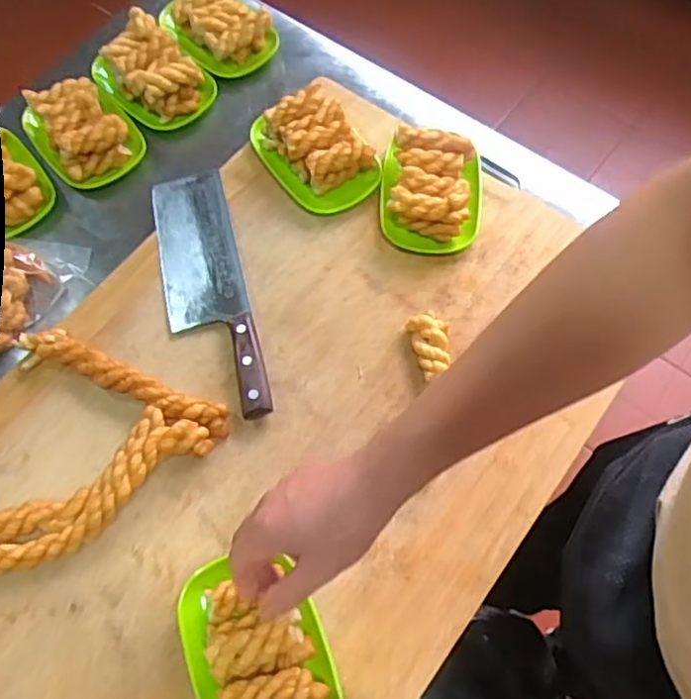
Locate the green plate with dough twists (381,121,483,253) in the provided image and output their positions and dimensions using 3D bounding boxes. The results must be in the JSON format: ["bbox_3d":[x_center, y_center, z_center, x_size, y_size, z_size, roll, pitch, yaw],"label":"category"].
[{"bbox_3d":[0.100,-0.183,0.729,0.118,0.056,0.140,5,67,3],"label":"green plate with dough twists"}]

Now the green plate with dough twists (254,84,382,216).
[{"bbox_3d":[-0.036,-0.245,0.764,0.114,0.055,0.167,-37,71,-13],"label":"green plate with dough twists"}]

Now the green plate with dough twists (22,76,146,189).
[{"bbox_3d":[-0.335,-0.281,0.808,0.119,0.062,0.129,-34,70,-12],"label":"green plate with dough twists"}]

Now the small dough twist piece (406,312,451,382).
[{"bbox_3d":[0.091,-0.007,0.670,0.040,0.028,0.079,-13,67,-4],"label":"small dough twist piece"}]

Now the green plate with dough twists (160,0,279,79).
[{"bbox_3d":[-0.173,-0.451,0.879,0.117,0.049,0.152,-43,72,-15],"label":"green plate with dough twists"}]

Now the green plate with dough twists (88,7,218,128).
[{"bbox_3d":[-0.252,-0.366,0.839,0.117,0.056,0.144,-42,72,-15],"label":"green plate with dough twists"}]

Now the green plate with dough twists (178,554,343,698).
[{"bbox_3d":[-0.081,0.251,0.539,0.116,0.066,0.151,-22,68,-8],"label":"green plate with dough twists"}]

